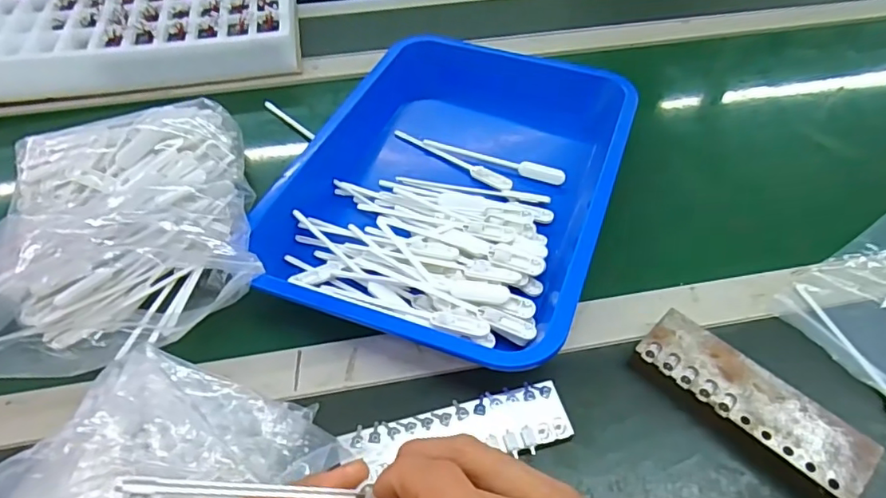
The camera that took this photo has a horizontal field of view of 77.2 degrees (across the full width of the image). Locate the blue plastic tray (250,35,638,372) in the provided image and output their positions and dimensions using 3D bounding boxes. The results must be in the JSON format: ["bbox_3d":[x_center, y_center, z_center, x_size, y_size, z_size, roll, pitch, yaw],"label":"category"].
[{"bbox_3d":[0.015,-0.071,0.519,0.275,0.068,0.381,18,53,14],"label":"blue plastic tray"}]

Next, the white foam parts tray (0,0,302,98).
[{"bbox_3d":[-0.404,-0.284,0.686,0.434,0.060,0.276,-9,52,-7],"label":"white foam parts tray"}]

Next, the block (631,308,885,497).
[{"bbox_3d":[0.206,0.106,0.378,0.059,0.025,0.148,-36,60,-25],"label":"block"}]

